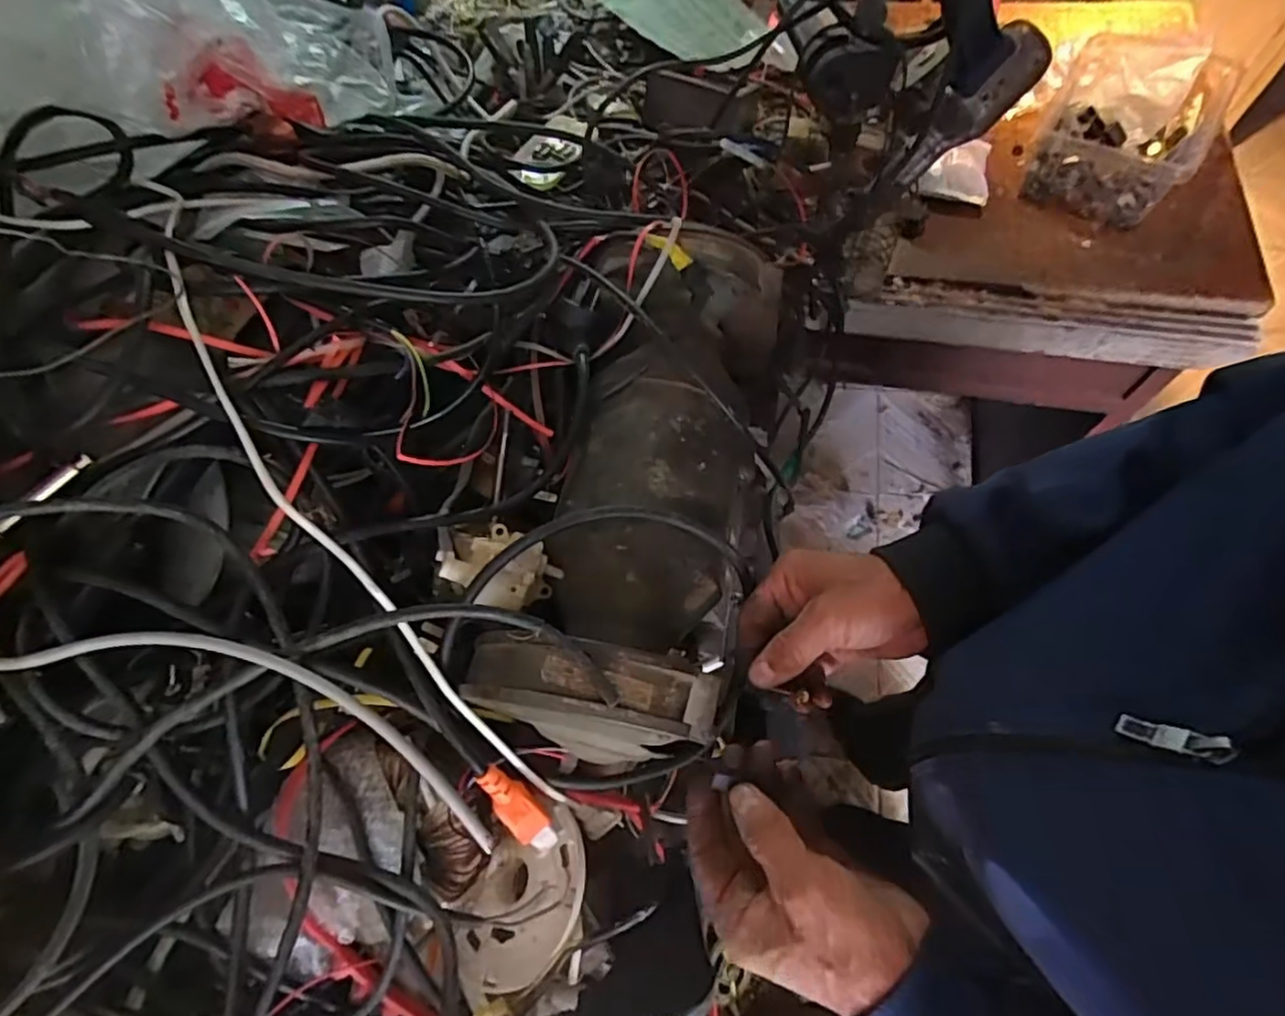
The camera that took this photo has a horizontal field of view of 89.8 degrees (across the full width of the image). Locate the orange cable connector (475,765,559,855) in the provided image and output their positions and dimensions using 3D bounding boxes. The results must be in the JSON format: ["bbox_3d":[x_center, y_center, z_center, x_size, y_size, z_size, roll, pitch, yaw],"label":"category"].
[{"bbox_3d":[-0.074,0.186,0.395,0.022,0.013,0.071,-37,107,-14],"label":"orange cable connector"}]

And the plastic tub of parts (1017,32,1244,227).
[{"bbox_3d":[0.599,-0.476,0.795,0.174,0.089,0.262,27,69,15],"label":"plastic tub of parts"}]

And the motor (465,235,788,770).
[{"bbox_3d":[0.012,-0.021,0.458,0.148,0.129,0.364,13,66,9],"label":"motor"}]

